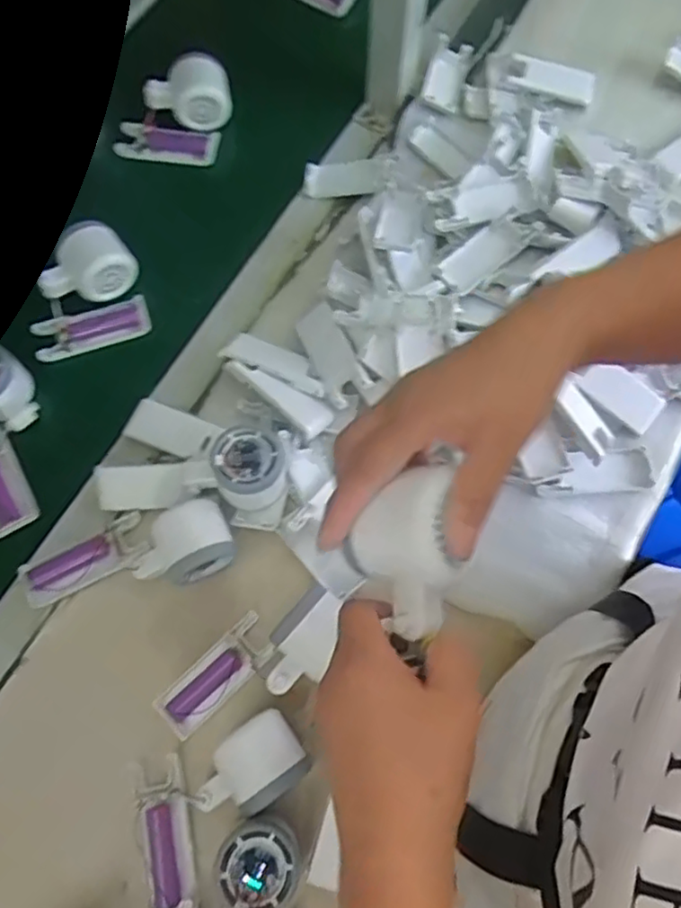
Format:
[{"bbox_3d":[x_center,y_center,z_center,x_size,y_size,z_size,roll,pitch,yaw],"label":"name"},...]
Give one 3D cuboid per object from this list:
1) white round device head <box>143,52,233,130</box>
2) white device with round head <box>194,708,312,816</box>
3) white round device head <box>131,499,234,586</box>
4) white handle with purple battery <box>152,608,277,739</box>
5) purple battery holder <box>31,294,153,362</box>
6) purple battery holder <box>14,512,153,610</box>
[{"bbox_3d":[-0.157,-0.388,0.691,0.087,0.050,0.065,16,71,6],"label":"white round device head"},{"bbox_3d":[-0.067,0.235,0.477,0.083,0.045,0.053,-37,74,-12],"label":"white device with round head"},{"bbox_3d":[-0.128,0.077,0.525,0.077,0.050,0.055,-22,72,-8],"label":"white round device head"},{"bbox_3d":[-0.099,0.176,0.512,0.102,0.030,0.040,-42,75,-13],"label":"white handle with purple battery"},{"bbox_3d":[-0.238,-0.122,0.614,0.107,0.018,0.038,-17,71,-6],"label":"purple battery holder"},{"bbox_3d":[-0.213,0.089,0.535,0.104,0.019,0.045,-28,72,-9],"label":"purple battery holder"}]

